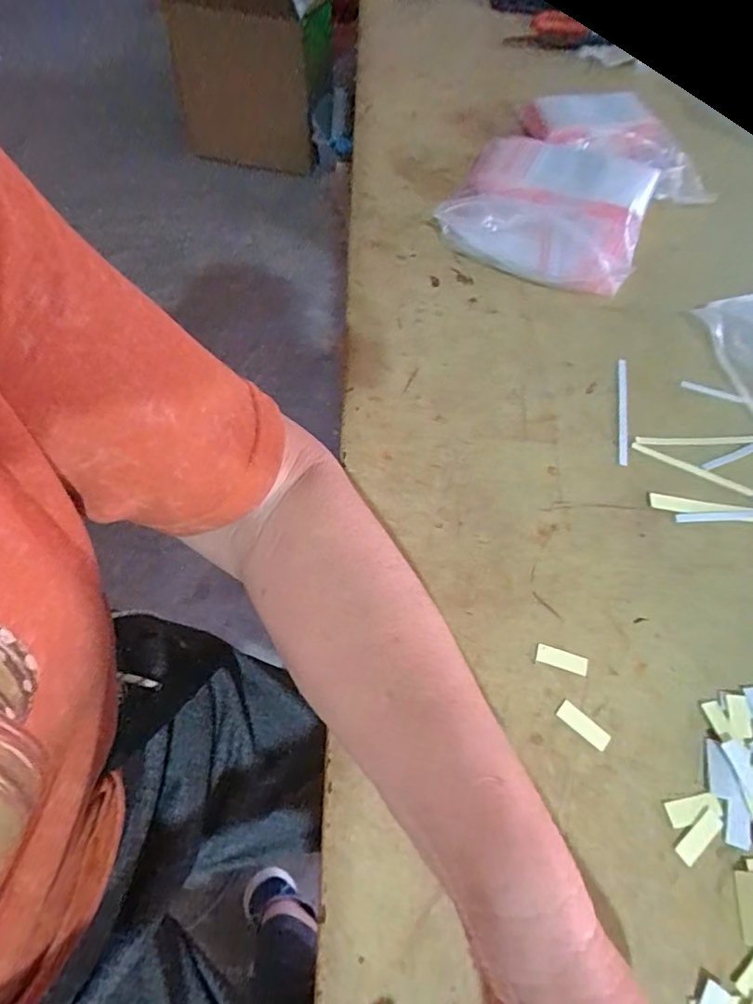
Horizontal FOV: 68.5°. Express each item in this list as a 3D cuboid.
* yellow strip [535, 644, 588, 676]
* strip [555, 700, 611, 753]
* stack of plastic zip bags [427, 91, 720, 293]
[{"bbox_3d":[0.102,0.086,0.303,0.027,0.004,0.010,17,61,7],"label":"yellow strip"},{"bbox_3d":[0.107,0.116,0.287,0.028,0.004,0.010,37,65,17],"label":"strip"},{"bbox_3d":[0.162,-0.258,0.455,0.176,0.059,0.177,24,62,10],"label":"stack of plastic zip bags"}]

